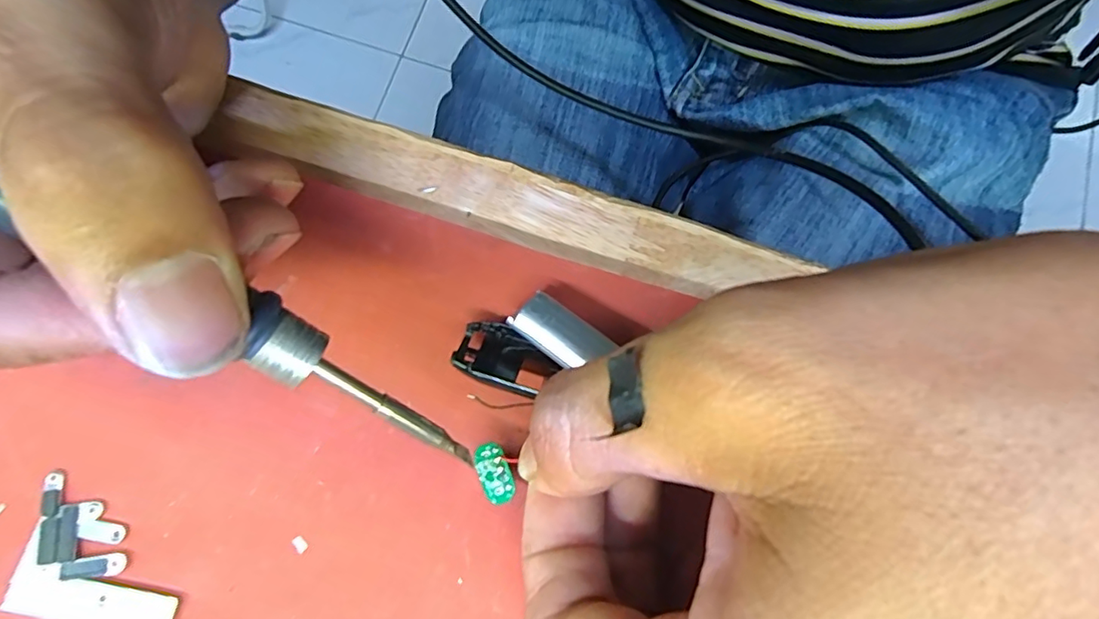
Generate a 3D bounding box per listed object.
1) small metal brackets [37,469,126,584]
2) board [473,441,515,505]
[{"bbox_3d":[-0.105,0.048,0.125,0.017,0.004,0.023,-8,78,-4],"label":"small metal brackets"},{"bbox_3d":[-0.013,0.037,0.125,0.007,0.004,0.013,-23,76,-8],"label":"board"}]

